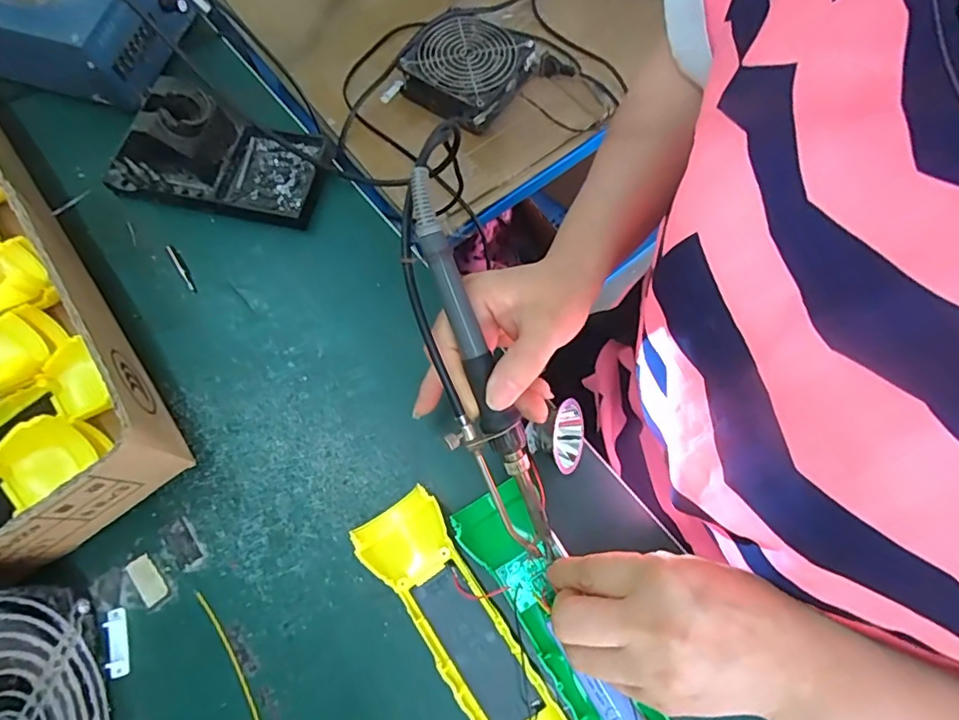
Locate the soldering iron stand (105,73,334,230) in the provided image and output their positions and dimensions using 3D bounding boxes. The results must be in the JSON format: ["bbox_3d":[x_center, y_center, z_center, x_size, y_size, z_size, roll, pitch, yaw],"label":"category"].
[{"bbox_3d":[-0.197,-0.156,0.404,0.158,0.069,0.079,10,71,5],"label":"soldering iron stand"}]

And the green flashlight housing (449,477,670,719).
[{"bbox_3d":[0.044,0.146,0.309,0.043,0.024,0.164,-31,70,-9],"label":"green flashlight housing"}]

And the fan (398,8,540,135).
[{"bbox_3d":[-0.013,-0.339,0.653,0.119,0.043,0.129,32,73,12],"label":"fan"}]

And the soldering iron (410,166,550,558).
[{"bbox_3d":[0.002,0.006,0.285,0.017,0.015,0.202,-22,101,-6],"label":"soldering iron"}]

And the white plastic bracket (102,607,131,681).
[{"bbox_3d":[-0.214,0.167,0.330,0.012,0.004,0.038,-15,71,-4],"label":"white plastic bracket"}]

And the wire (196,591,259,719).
[{"bbox_3d":[-0.136,0.192,0.322,0.008,0.004,0.128,-30,73,-8],"label":"wire"}]

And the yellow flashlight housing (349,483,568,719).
[{"bbox_3d":[-0.009,0.154,0.317,0.049,0.026,0.161,-32,73,-9],"label":"yellow flashlight housing"}]

